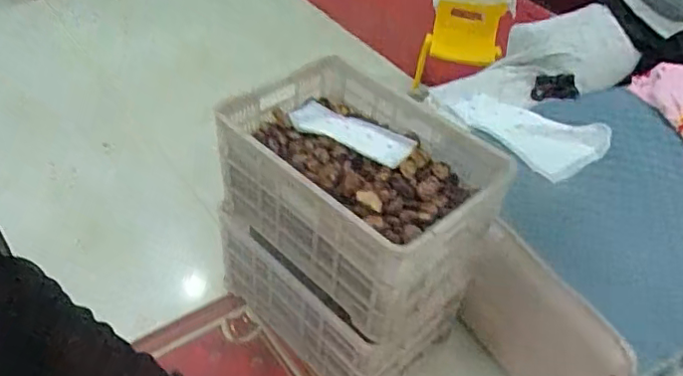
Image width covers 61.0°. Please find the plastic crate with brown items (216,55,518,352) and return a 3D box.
[{"bbox_3d":[0.025,-0.029,1.480,0.472,0.301,0.716,-32,55,-33],"label":"plastic crate with brown items"}]

